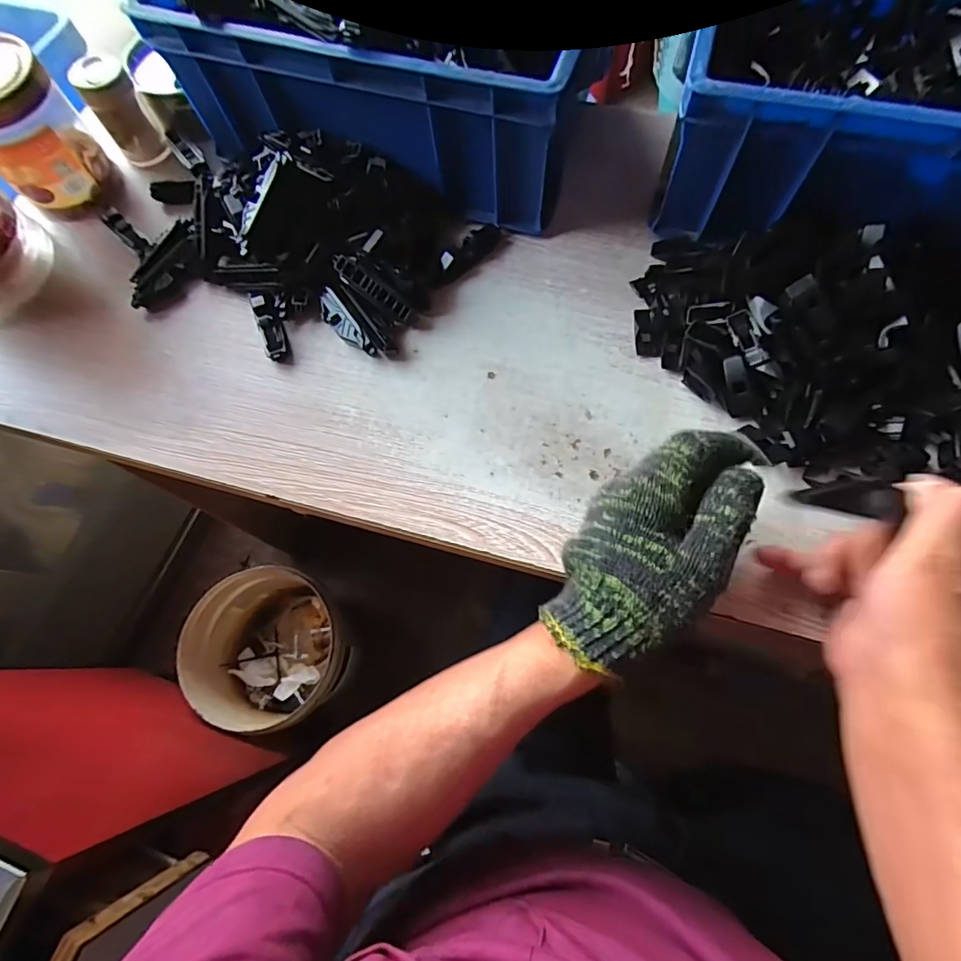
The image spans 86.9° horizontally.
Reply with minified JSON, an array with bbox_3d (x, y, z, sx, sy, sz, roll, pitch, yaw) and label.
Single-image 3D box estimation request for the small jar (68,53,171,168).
[{"bbox_3d":[-0.328,-0.338,0.467,0.046,0.074,0.045,-1,71,3],"label":"small jar"}]

